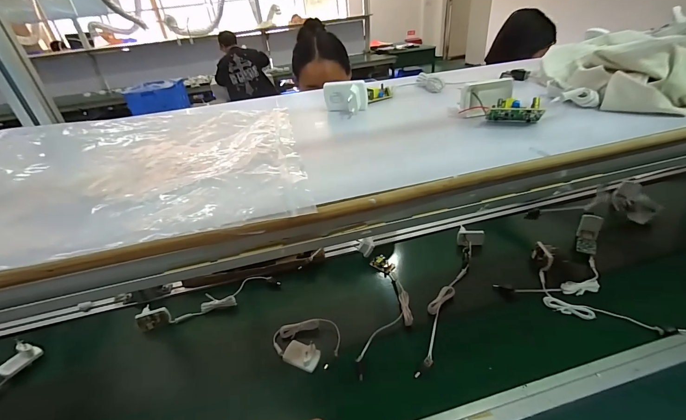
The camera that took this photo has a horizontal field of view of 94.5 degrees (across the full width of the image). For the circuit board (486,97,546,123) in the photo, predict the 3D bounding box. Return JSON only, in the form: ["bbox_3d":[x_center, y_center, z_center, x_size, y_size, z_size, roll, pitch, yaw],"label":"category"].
[{"bbox_3d":[0.186,-0.109,0.346,0.052,0.018,0.037,9,-6,26],"label":"circuit board"}]

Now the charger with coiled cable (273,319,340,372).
[{"bbox_3d":[-0.067,0.241,0.578,0.120,0.042,0.102,-10,32,-8],"label":"charger with coiled cable"}]

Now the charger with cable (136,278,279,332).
[{"bbox_3d":[-0.283,0.198,0.689,0.286,0.038,0.050,-13,33,-12],"label":"charger with cable"}]

